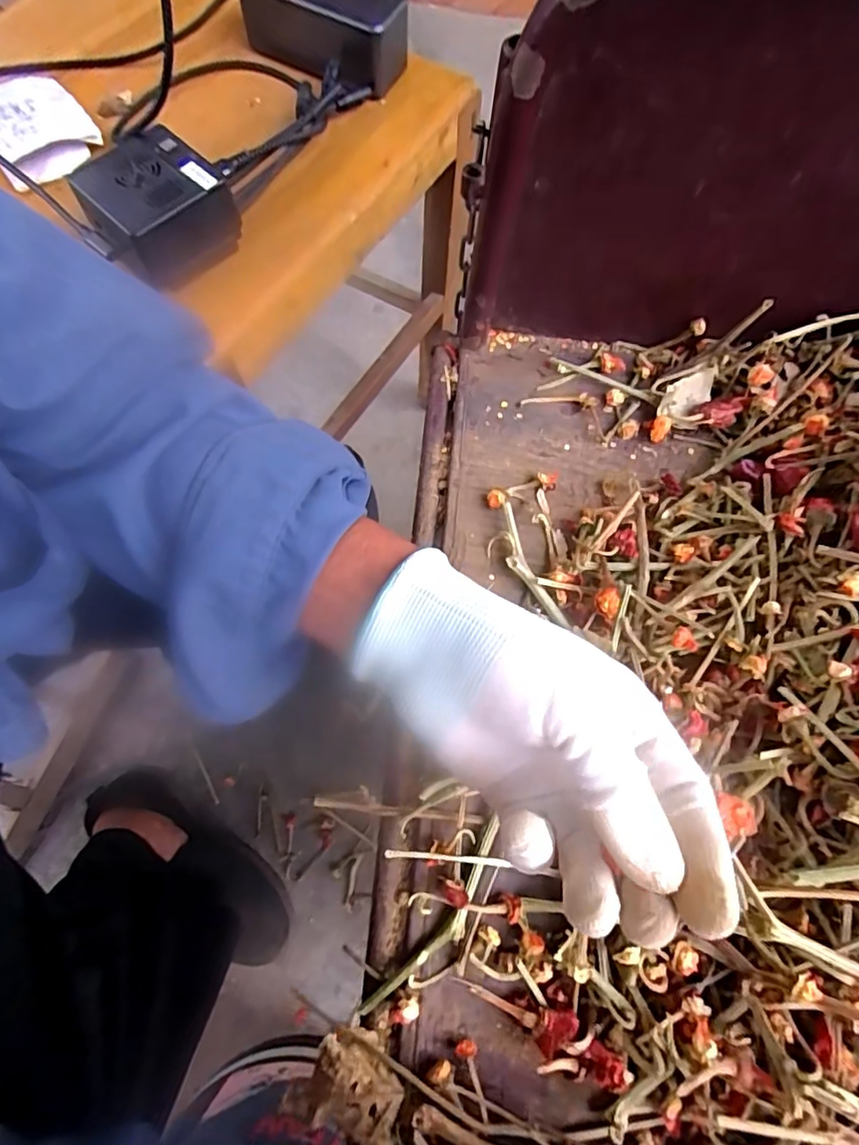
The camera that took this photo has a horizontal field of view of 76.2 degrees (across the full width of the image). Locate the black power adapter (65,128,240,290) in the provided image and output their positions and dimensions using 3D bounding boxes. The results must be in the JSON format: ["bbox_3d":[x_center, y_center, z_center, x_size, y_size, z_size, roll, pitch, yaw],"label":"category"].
[{"bbox_3d":[-0.186,-0.246,0.372,0.075,0.046,0.082,41,75,11],"label":"black power adapter"}]

